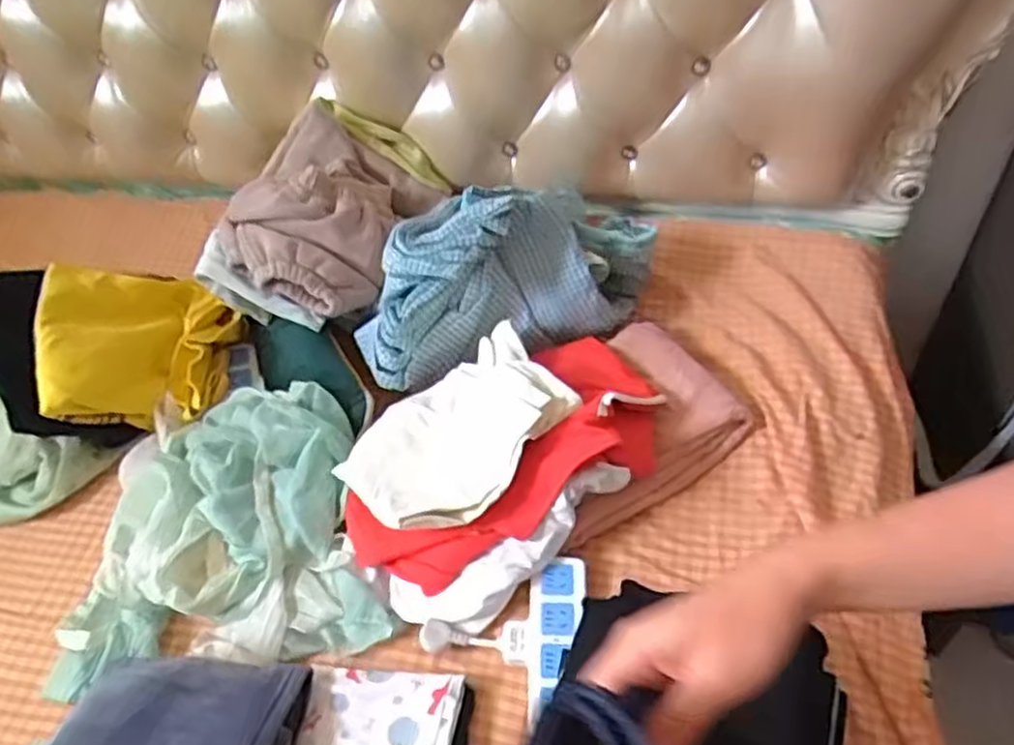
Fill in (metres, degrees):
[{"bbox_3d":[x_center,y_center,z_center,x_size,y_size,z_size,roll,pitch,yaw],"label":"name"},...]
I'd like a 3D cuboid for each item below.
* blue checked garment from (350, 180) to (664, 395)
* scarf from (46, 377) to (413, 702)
[{"bbox_3d":[-0.013,-0.145,0.985,0.388,0.202,0.190,-19,49,-9],"label":"blue checked garment"},{"bbox_3d":[-0.328,0.165,0.874,0.354,0.086,0.330,-11,48,-2],"label":"scarf"}]

